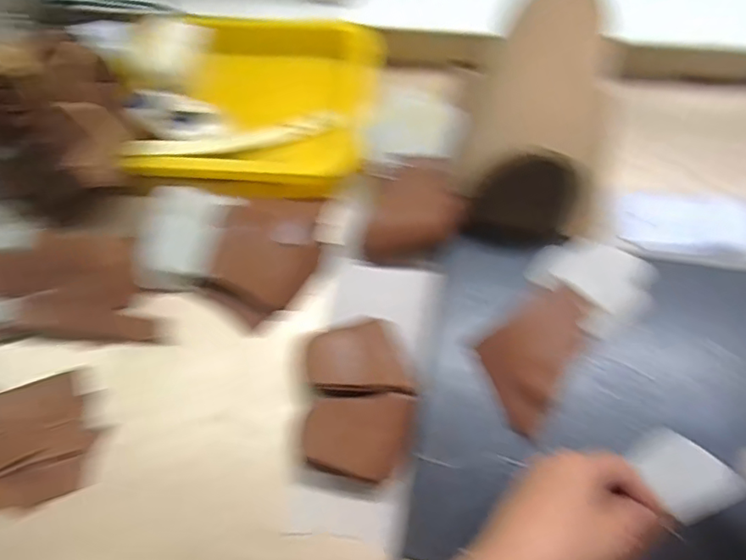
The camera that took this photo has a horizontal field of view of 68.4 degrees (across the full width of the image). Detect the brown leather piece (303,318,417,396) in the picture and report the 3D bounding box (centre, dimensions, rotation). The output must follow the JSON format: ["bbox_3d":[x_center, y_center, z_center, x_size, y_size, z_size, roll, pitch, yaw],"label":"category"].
[{"bbox_3d":[-0.012,0.063,0.435,0.080,0.004,0.063,-6,59,-15],"label":"brown leather piece"}]

